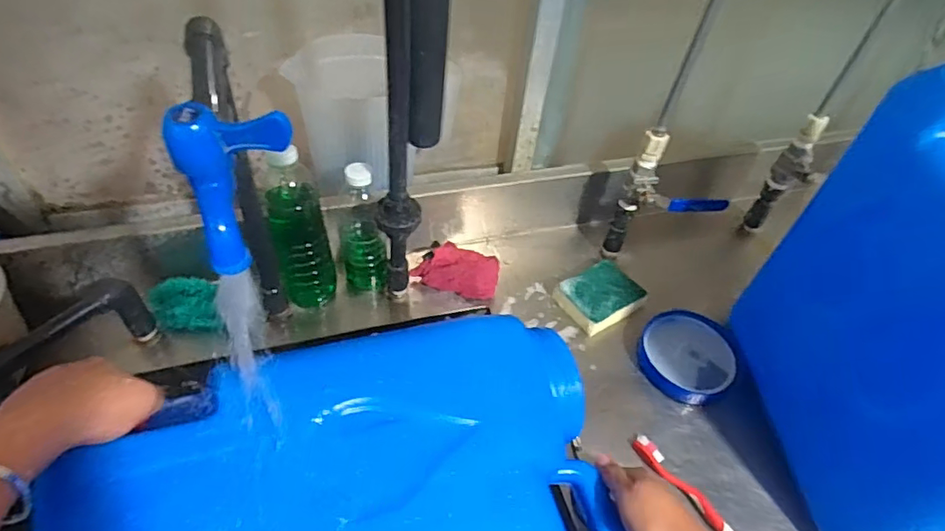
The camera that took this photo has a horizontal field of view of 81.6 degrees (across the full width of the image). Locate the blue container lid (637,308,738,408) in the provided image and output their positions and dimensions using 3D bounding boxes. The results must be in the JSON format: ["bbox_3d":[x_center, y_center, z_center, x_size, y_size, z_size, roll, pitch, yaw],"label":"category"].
[{"bbox_3d":[0.263,0.109,0.678,0.129,0.027,0.114,-27,56,-27],"label":"blue container lid"}]

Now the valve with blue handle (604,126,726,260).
[{"bbox_3d":[0.250,-0.066,0.706,0.128,0.202,0.044,22,49,13],"label":"valve with blue handle"}]

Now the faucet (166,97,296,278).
[{"bbox_3d":[-0.133,-0.050,0.299,0.054,0.079,0.063,-31,58,-30],"label":"faucet"}]

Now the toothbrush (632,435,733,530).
[{"bbox_3d":[0.238,0.248,0.556,0.018,0.015,0.188,-29,57,-29],"label":"toothbrush"}]

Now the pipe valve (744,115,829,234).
[{"bbox_3d":[0.452,-0.117,0.788,0.057,0.199,0.044,32,52,21],"label":"pipe valve"}]

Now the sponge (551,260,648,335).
[{"bbox_3d":[0.171,0.039,0.725,0.100,0.028,0.079,-24,54,-26],"label":"sponge"}]

